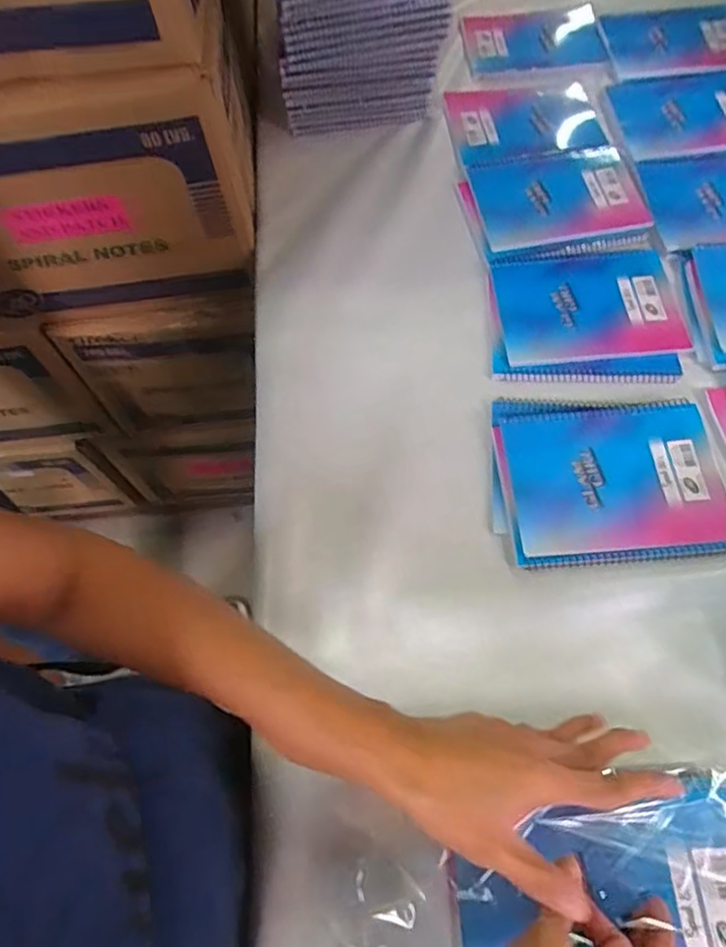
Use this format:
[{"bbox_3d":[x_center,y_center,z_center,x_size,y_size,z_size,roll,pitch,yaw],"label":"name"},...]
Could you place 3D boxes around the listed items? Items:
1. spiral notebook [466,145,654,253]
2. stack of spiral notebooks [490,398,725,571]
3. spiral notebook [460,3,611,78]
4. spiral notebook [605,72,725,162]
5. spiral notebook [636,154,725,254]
[{"bbox_3d":[0.243,-0.354,0.764,0.198,0.011,0.154,-6,63,0],"label":"spiral notebook"},{"bbox_3d":[0.231,0.000,0.586,0.208,0.014,0.170,-2,63,2],"label":"stack of spiral notebooks"},{"bbox_3d":[0.257,-0.652,0.916,0.204,0.017,0.139,-4,63,1],"label":"spiral notebook"},{"bbox_3d":[0.444,-0.486,0.823,0.191,0.018,0.165,0,63,3],"label":"spiral notebook"},{"bbox_3d":[0.455,-0.340,0.747,0.196,0.008,0.167,-1,63,2],"label":"spiral notebook"}]

